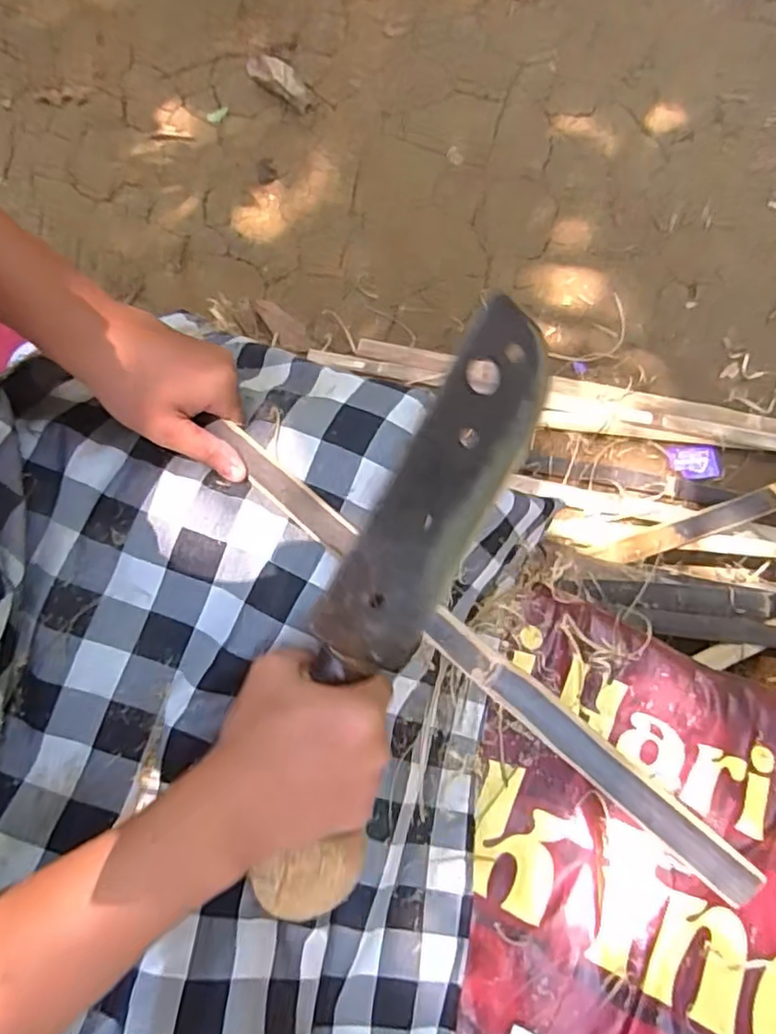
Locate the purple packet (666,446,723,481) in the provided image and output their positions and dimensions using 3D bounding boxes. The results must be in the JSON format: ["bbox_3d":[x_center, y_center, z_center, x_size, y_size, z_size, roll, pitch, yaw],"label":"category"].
[{"bbox_3d":[0.524,-0.092,1.110,0.086,0.010,0.061,0,73,0],"label":"purple packet"}]

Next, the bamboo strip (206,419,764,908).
[{"bbox_3d":[0.049,0.077,0.387,0.402,0.010,0.022,40,77,7],"label":"bamboo strip"}]

